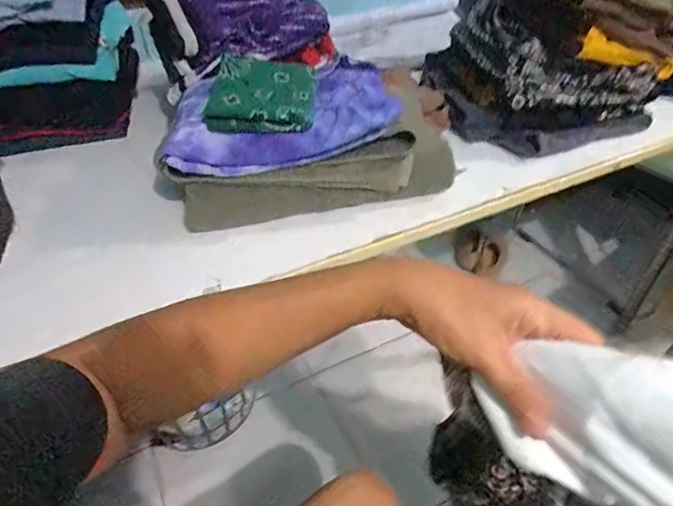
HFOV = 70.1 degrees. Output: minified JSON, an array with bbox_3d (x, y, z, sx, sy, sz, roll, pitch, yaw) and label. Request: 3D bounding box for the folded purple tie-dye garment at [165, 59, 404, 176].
[{"bbox_3d":[-0.063,-0.164,0.559,0.244,0.059,0.166,-4,42,-3],"label":"folded purple tie-dye garment"}]

